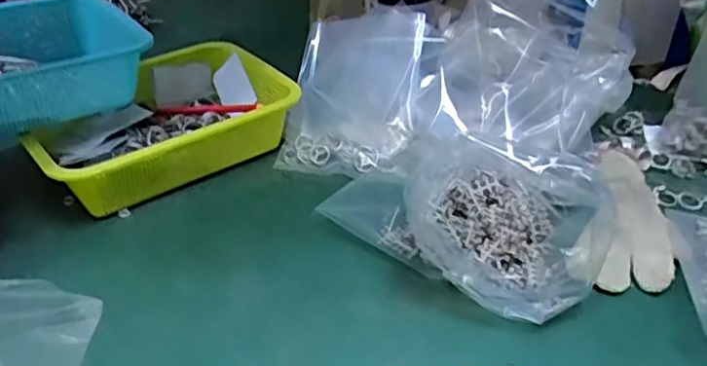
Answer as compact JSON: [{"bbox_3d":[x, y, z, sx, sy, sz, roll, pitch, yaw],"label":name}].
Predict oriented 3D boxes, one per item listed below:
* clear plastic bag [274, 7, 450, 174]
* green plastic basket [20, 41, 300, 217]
[{"bbox_3d":[0.009,-0.106,0.708,0.165,0.137,0.173,10,36,12],"label":"clear plastic bag"},{"bbox_3d":[-0.214,-0.064,0.692,0.269,0.083,0.182,-23,42,-31],"label":"green plastic basket"}]

